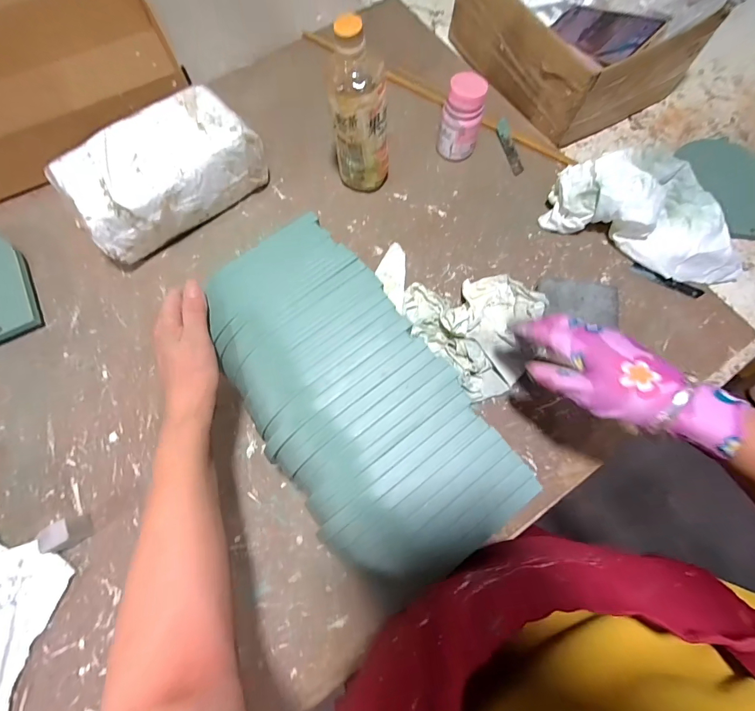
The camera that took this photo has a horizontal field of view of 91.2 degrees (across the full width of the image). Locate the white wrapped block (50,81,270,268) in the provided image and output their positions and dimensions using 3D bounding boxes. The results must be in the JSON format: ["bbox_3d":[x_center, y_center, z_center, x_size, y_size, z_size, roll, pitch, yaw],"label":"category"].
[{"bbox_3d":[-0.284,-0.241,0.506,0.241,0.112,0.111,-40,77,-10],"label":"white wrapped block"}]

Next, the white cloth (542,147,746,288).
[{"bbox_3d":[0.377,-0.193,0.492,0.272,0.078,0.134,29,76,9],"label":"white cloth"}]

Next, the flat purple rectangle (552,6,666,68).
[{"bbox_3d":[0.325,-0.482,0.552,0.075,0.008,0.165,-37,52,13],"label":"flat purple rectangle"}]

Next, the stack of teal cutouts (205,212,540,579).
[{"bbox_3d":[-0.032,0.032,0.329,0.166,0.044,0.318,-33,76,-9],"label":"stack of teal cutouts"}]

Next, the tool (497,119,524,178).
[{"bbox_3d":[0.207,-0.330,0.581,0.022,0.008,0.102,-11,73,-2],"label":"tool"}]

